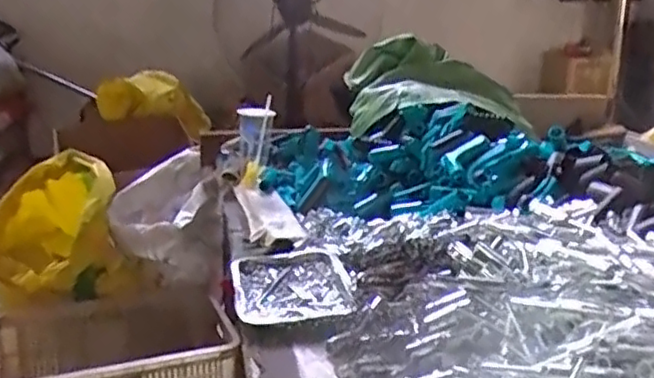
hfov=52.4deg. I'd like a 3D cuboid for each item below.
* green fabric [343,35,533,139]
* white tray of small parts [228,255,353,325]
[{"bbox_3d":[0.299,-0.279,1.817,0.516,0.219,0.402,3,16,6],"label":"green fabric"},{"bbox_3d":[-0.065,0.160,1.101,0.179,0.030,0.252,-2,16,-10],"label":"white tray of small parts"}]

